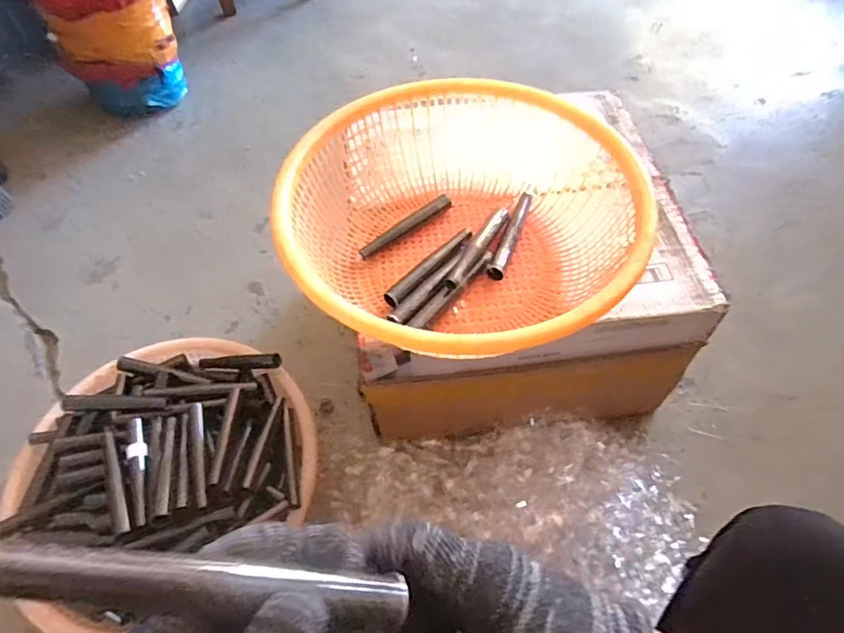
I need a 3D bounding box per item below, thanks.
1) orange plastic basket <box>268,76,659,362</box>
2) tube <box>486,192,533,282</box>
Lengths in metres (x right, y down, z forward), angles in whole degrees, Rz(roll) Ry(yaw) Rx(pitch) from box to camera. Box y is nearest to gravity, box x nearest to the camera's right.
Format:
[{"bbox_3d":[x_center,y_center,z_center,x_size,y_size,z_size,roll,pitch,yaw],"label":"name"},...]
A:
[{"bbox_3d":[0.041,-0.114,0.644,0.385,0.144,0.374,-1,57,1],"label":"orange plastic basket"},{"bbox_3d":[0.116,-0.109,0.693,0.019,0.024,0.161,17,59,13],"label":"tube"}]

